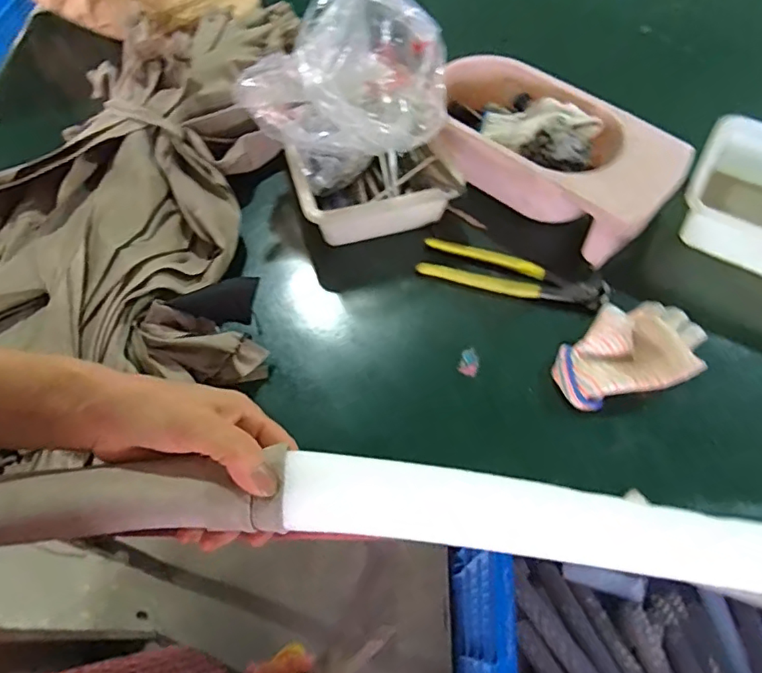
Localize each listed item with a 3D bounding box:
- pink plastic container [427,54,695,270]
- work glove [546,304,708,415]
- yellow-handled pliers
[{"bbox_3d":[0.187,-0.213,0.629,0.289,0.083,0.167,32,66,16],"label":"pink plastic container"},{"bbox_3d":[0.249,0.014,0.539,0.159,0.026,0.089,-17,63,-10],"label":"work glove"},{"bbox_3d":[0.145,-0.068,0.597,0.202,0.020,0.047,17,62,9],"label":"yellow-handled pliers"}]

